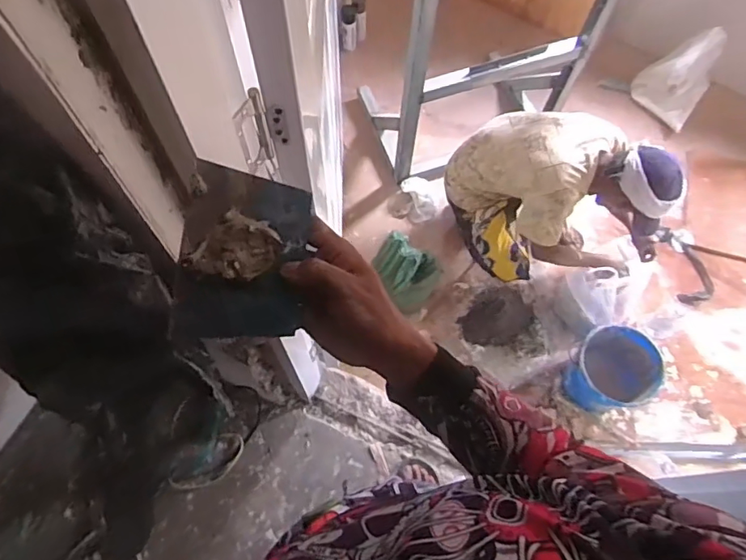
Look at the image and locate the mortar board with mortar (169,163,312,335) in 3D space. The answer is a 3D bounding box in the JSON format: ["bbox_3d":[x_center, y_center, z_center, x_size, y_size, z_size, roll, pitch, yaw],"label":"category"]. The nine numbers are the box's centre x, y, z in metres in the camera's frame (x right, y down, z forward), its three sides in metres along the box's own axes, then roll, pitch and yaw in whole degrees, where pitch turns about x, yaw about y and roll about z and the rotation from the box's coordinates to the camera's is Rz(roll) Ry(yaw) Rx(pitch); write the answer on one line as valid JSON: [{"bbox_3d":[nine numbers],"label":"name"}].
[{"bbox_3d":[-0.099,-0.021,0.420,0.104,0.058,0.137,7,83,-14],"label":"mortar board with mortar"}]

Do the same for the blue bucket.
[{"bbox_3d":[0.801,0.296,1.727,0.278,0.219,0.247,-15,68,-7],"label":"blue bucket"}]

